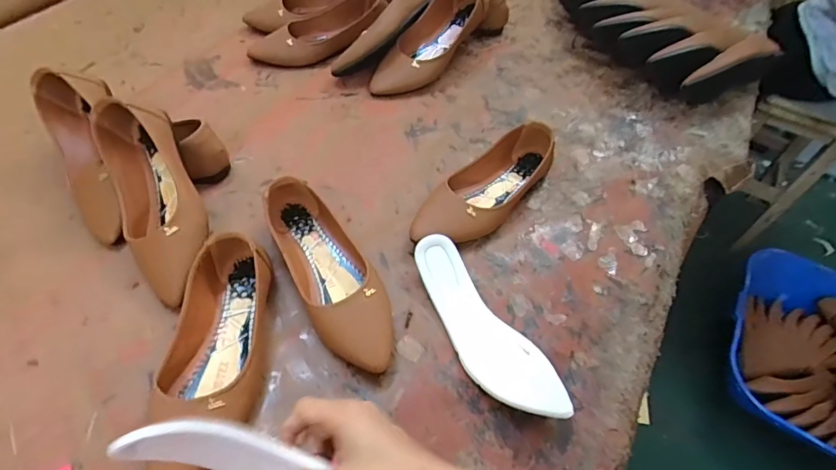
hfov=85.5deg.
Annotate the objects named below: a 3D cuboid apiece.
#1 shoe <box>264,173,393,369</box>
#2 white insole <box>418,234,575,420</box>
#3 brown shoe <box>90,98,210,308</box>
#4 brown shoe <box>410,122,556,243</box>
[{"bbox_3d":[-0.098,0.037,0.506,0.081,0.061,0.246,-24,58,-20],"label":"shoe"},{"bbox_3d":[0.070,0.096,0.488,0.075,0.040,0.228,-23,58,-19],"label":"white insole"},{"bbox_3d":[-0.295,-0.042,0.507,0.084,0.071,0.263,-22,75,-17],"label":"brown shoe"},{"bbox_3d":[0.090,-0.061,0.591,0.081,0.061,0.236,40,61,23],"label":"brown shoe"}]

